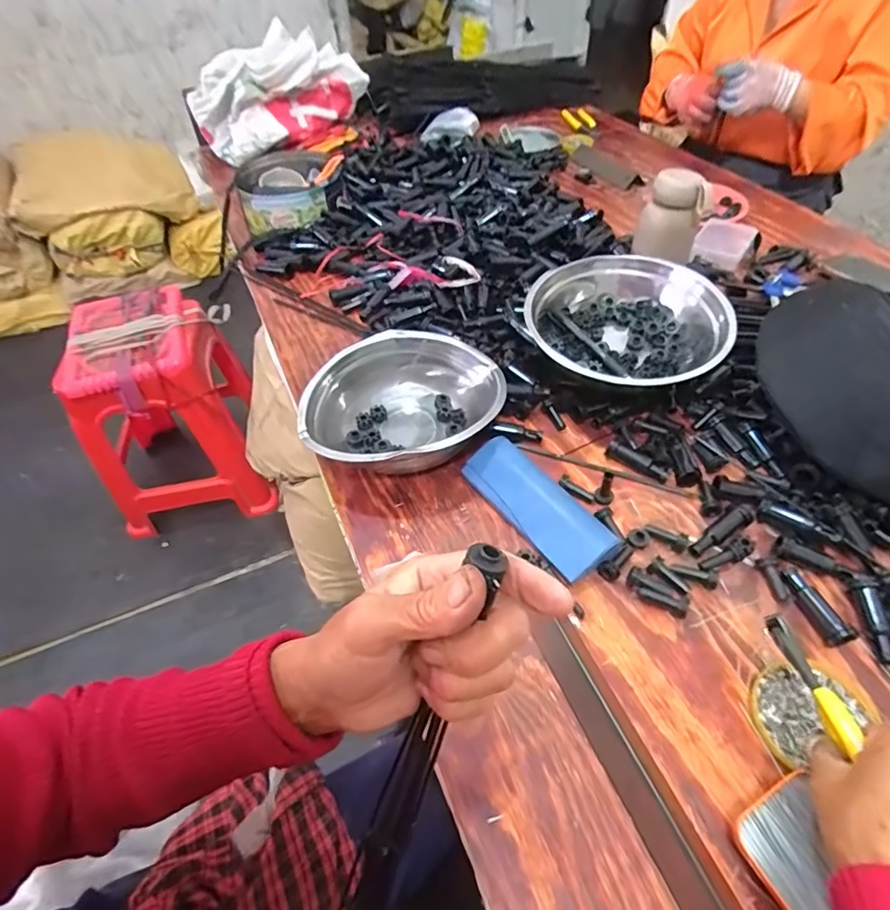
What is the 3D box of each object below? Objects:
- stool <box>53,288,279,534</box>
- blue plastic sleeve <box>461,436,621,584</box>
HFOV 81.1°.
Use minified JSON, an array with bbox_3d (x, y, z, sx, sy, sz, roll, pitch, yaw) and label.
[{"bbox_3d":[-0.698,-0.107,1.337,0.368,0.480,0.377,-14,51,-9],"label":"stool"},{"bbox_3d":[0.086,0.050,0.503,0.058,0.031,0.161,-30,55,-22],"label":"blue plastic sleeve"}]

